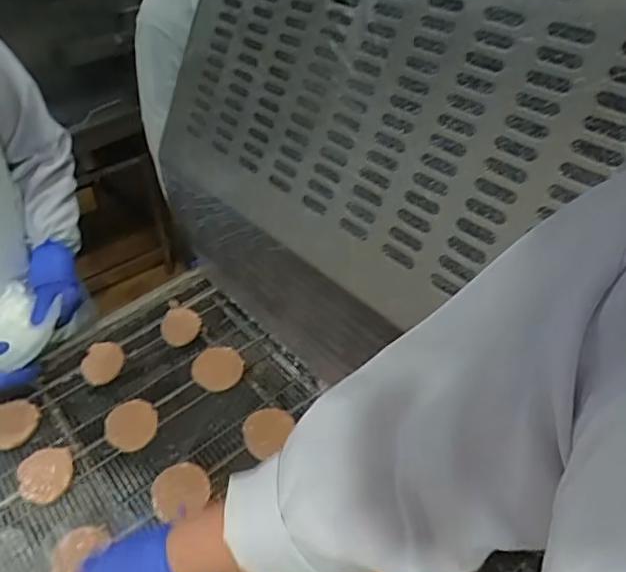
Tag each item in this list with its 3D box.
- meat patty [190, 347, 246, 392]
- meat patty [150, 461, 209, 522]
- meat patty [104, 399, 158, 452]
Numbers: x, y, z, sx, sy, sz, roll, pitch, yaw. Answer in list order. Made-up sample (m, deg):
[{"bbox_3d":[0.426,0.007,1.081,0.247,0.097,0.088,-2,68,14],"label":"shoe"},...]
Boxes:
[{"bbox_3d":[-0.126,0.108,0.774,0.062,0.013,0.067,35,58,6],"label":"meat patty"},{"bbox_3d":[-0.152,0.233,0.665,0.066,0.018,0.060,-1,38,1],"label":"meat patty"},{"bbox_3d":[-0.227,0.171,0.726,0.064,0.009,0.069,-7,39,-7],"label":"meat patty"}]

